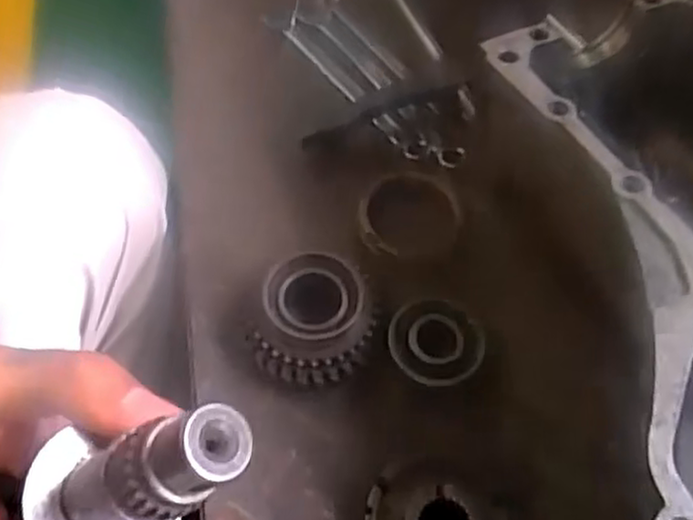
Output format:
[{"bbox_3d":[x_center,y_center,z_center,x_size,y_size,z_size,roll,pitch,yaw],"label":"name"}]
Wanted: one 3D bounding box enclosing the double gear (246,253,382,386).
[{"bbox_3d":[-0.016,0.032,0.371,0.057,0.027,0.061,17,61,8],"label":"double gear"}]

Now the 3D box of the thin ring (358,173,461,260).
[{"bbox_3d":[0.037,-0.026,0.417,0.058,0.008,0.055,1,60,-1],"label":"thin ring"}]

